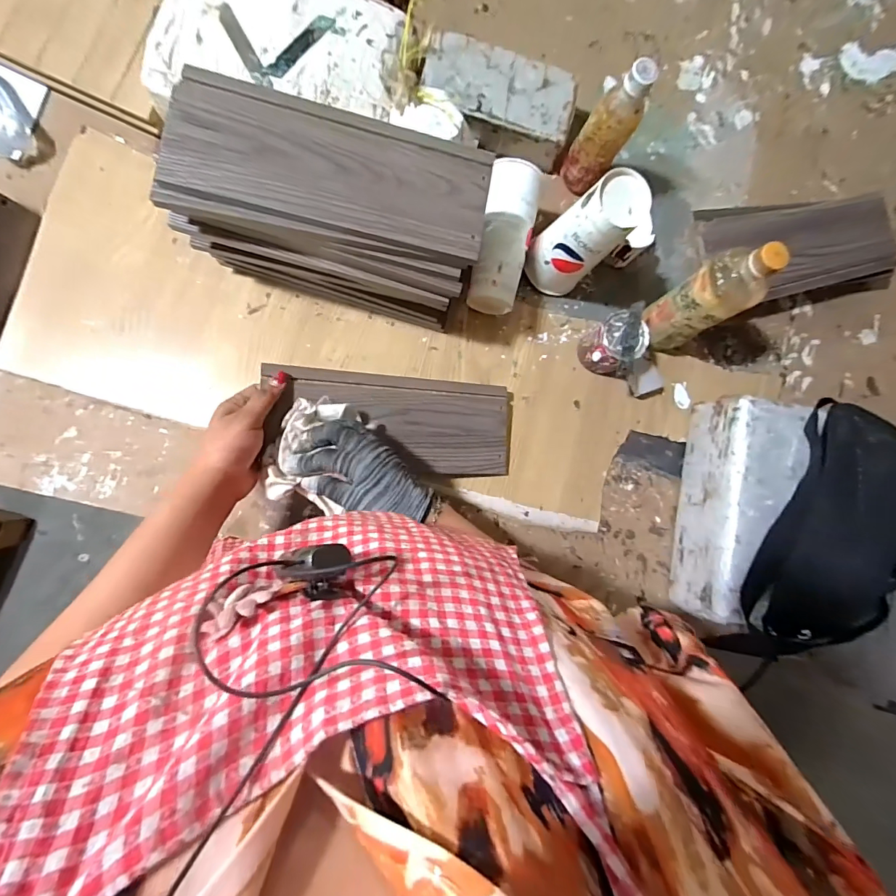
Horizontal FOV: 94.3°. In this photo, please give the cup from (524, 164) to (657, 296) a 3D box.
[{"bbox_3d":[0.163,-0.250,0.514,0.080,0.176,0.076,-9,90,-10],"label":"cup"}]

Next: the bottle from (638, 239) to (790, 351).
[{"bbox_3d":[0.320,-0.181,0.521,0.071,0.205,0.079,-29,93,-9],"label":"bottle"}]

